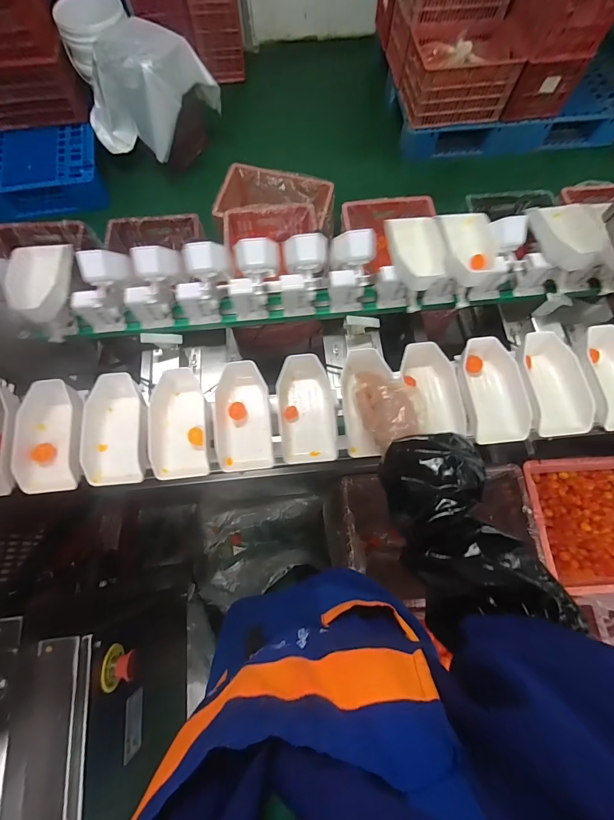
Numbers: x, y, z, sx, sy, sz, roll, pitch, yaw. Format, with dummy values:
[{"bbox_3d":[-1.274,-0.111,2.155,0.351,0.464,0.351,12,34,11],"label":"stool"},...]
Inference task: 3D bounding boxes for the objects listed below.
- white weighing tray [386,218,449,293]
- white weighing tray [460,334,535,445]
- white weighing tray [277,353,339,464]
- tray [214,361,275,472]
[{"bbox_3d":[0.219,-0.296,0.673,0.103,0.053,0.142,-13,72,-3],"label":"white weighing tray"},{"bbox_3d":[0.302,-0.031,0.599,0.095,0.083,0.175,-4,72,0],"label":"white weighing tray"},{"bbox_3d":[0.000,-0.004,0.572,0.091,0.052,0.170,-5,72,-1],"label":"white weighing tray"},{"bbox_3d":[-0.104,0.003,0.571,0.089,0.048,0.178,-6,72,-1],"label":"tray"}]

